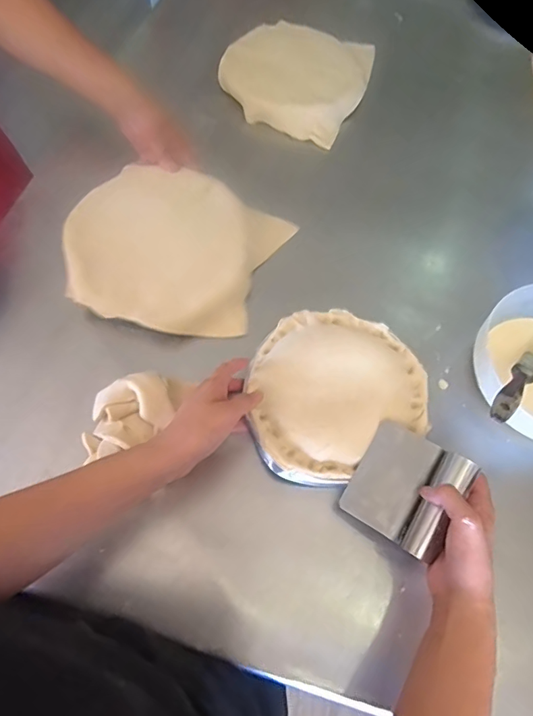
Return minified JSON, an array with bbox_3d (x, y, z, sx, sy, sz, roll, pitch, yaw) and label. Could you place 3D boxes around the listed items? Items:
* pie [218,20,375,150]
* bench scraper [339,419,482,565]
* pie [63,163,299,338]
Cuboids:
[{"bbox_3d":[0.048,-0.446,0.725,0.218,0.035,0.247,19,66,5],"label":"pie"},{"bbox_3d":[0.131,0.122,0.433,0.094,0.026,0.097,25,76,24],"label":"bench scraper"},{"bbox_3d":[-0.121,-0.129,0.549,0.240,0.054,0.206,19,66,5],"label":"pie"}]

